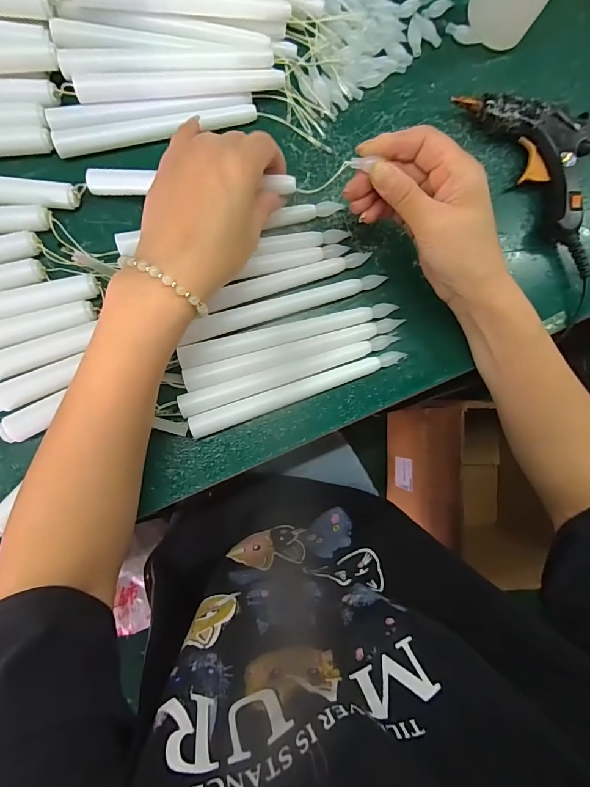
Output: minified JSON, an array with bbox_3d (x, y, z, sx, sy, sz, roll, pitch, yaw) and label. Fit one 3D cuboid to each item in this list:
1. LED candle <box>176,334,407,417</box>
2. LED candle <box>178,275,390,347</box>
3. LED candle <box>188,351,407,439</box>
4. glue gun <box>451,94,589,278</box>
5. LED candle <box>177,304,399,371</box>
[{"bbox_3d":[-0.002,-0.016,0.292,0.168,0.014,0.016,-18,92,-6],"label":"LED candle"},{"bbox_3d":[-0.007,-0.068,0.297,0.159,0.019,0.016,-18,92,-6],"label":"LED candle"},{"bbox_3d":[0.006,-0.001,0.293,0.170,0.015,0.016,-18,92,-6],"label":"LED candle"},{"bbox_3d":[0.217,-0.192,0.323,0.078,0.029,0.172,-37,93,-5],"label":"glue gun"},{"bbox_3d":[-0.004,-0.047,0.296,0.166,0.016,0.016,-16,91,-6],"label":"LED candle"}]

